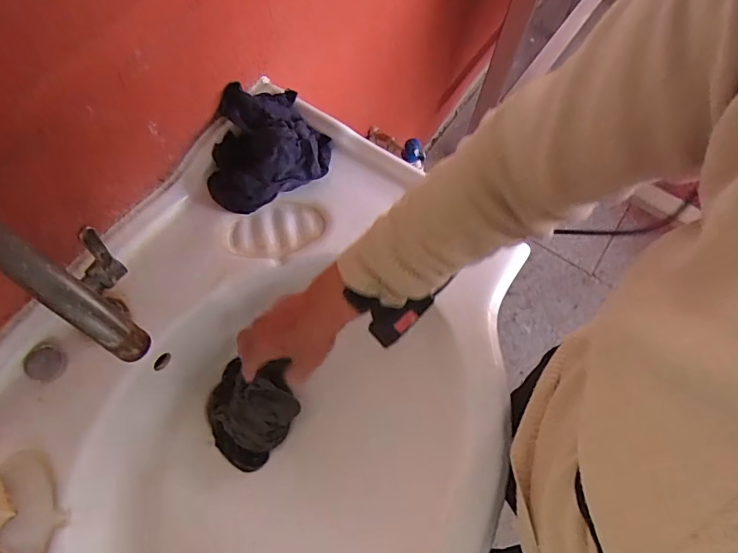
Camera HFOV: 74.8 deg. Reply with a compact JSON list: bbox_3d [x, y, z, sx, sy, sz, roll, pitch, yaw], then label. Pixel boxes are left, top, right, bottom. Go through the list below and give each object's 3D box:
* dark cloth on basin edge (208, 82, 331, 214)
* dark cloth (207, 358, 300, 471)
[{"bbox_3d":[-0.130,-0.160,0.573,0.146,0.056,0.126,-27,70,-12],"label":"dark cloth on basin edge"},{"bbox_3d":[-0.143,0.159,0.584,0.112,0.052,0.133,-3,67,-3],"label":"dark cloth"}]

